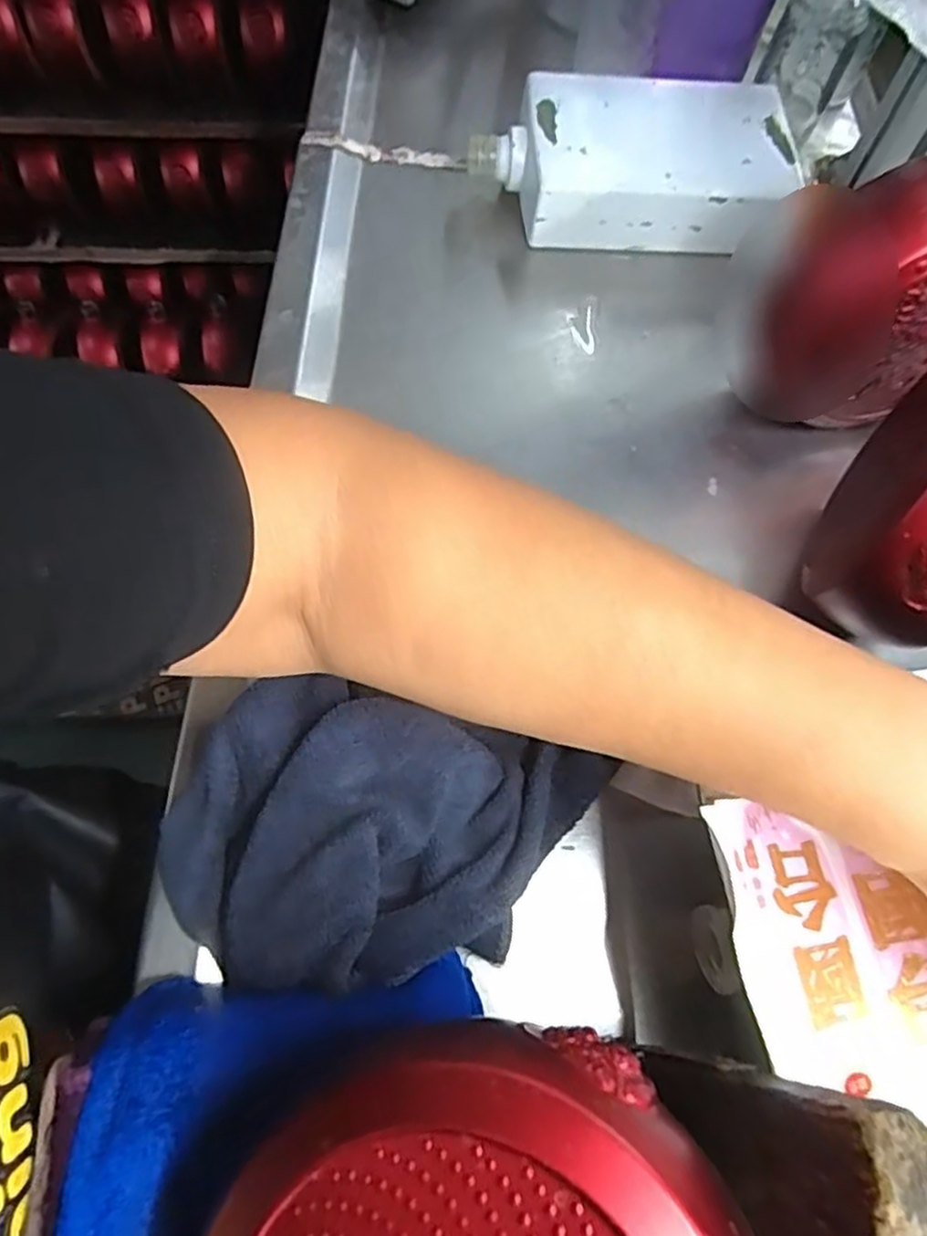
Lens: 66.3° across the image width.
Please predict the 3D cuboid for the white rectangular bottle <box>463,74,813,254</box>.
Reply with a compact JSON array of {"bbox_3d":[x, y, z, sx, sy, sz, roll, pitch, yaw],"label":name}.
[{"bbox_3d":[0.113,-0.299,0.470,0.210,0.048,0.115,-7,66,-5],"label":"white rectangular bottle"}]

